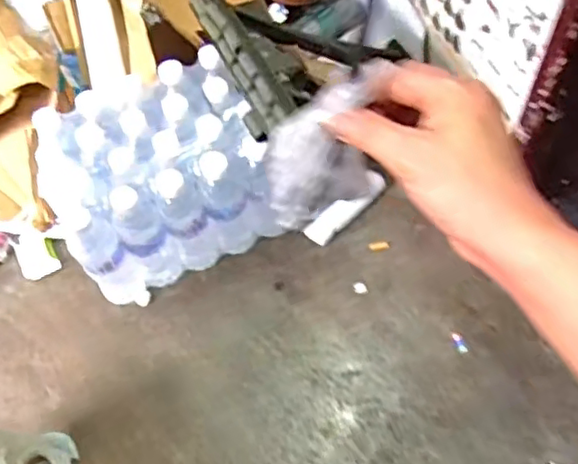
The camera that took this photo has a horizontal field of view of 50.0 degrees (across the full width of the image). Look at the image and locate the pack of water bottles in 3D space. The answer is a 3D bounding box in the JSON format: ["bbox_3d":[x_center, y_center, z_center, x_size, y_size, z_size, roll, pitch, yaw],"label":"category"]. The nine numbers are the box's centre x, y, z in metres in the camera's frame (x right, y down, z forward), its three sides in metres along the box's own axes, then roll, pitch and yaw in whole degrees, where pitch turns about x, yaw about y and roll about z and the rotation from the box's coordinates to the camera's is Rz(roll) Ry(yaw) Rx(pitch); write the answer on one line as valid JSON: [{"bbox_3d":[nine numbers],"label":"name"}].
[{"bbox_3d":[-0.194,-0.074,0.919,0.295,0.225,0.242,-25,60,-12],"label":"pack of water bottles"}]

